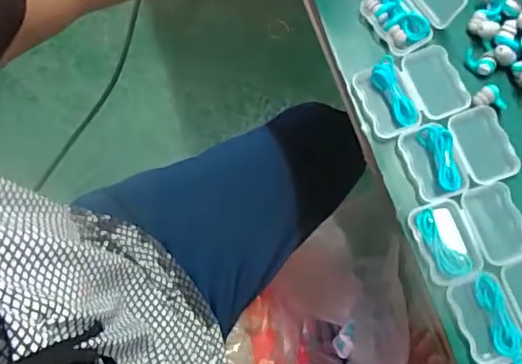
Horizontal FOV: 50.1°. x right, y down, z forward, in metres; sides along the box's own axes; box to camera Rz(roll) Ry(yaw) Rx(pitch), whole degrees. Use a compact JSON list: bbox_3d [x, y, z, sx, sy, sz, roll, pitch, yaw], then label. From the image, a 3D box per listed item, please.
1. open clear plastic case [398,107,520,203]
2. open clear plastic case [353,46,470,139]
[{"bbox_3d":[0.143,-0.021,0.403,0.075,0.013,0.055,-20,75,-5],"label":"open clear plastic case"},{"bbox_3d":[0.112,-0.068,0.419,0.075,0.019,0.056,-18,75,-4],"label":"open clear plastic case"}]

